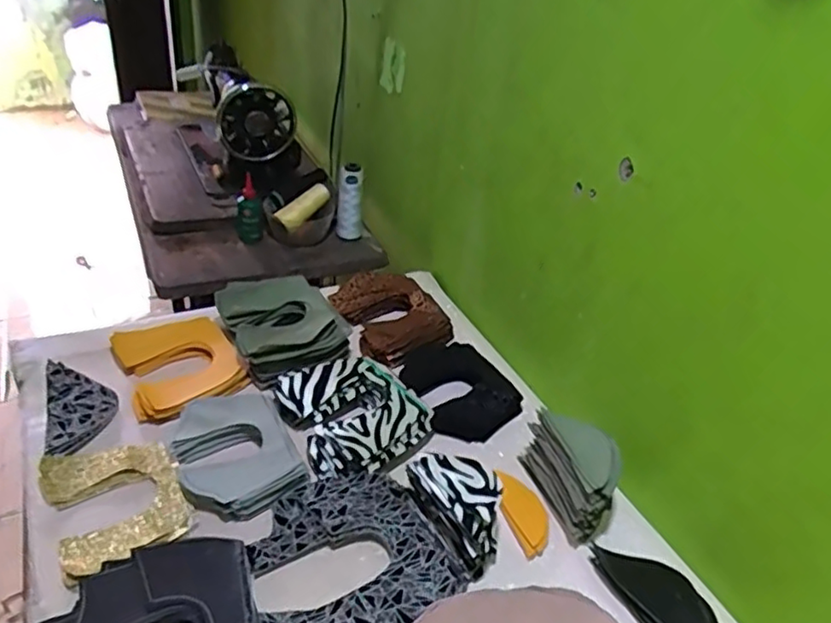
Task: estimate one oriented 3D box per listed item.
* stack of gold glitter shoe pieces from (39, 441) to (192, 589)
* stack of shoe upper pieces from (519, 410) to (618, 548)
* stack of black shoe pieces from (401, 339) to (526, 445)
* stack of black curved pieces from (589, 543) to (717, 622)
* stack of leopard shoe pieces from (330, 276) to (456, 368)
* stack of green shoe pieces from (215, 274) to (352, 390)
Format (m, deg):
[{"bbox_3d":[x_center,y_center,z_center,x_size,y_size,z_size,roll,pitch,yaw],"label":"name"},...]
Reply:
[{"bbox_3d":[-0.307,0.195,0.670,0.121,0.023,0.157,-16,41,-30],"label":"stack of gold glitter shoe pieces"},{"bbox_3d":[0.176,0.173,0.716,0.059,0.086,0.132,-5,36,-18],"label":"stack of shoe upper pieces"},{"bbox_3d":[0.059,0.095,0.860,0.126,0.043,0.169,-9,38,-22],"label":"stack of black shoe pieces"},{"bbox_3d":[0.242,0.284,0.616,0.064,0.026,0.161,-10,38,-24],"label":"stack of black curved pieces"},{"bbox_3d":[-0.038,0.006,0.971,0.137,0.049,0.169,-18,42,-32],"label":"stack of leopard shoe pieces"},{"bbox_3d":[-0.181,0.011,0.888,0.145,0.045,0.171,-13,40,-28],"label":"stack of green shoe pieces"}]

